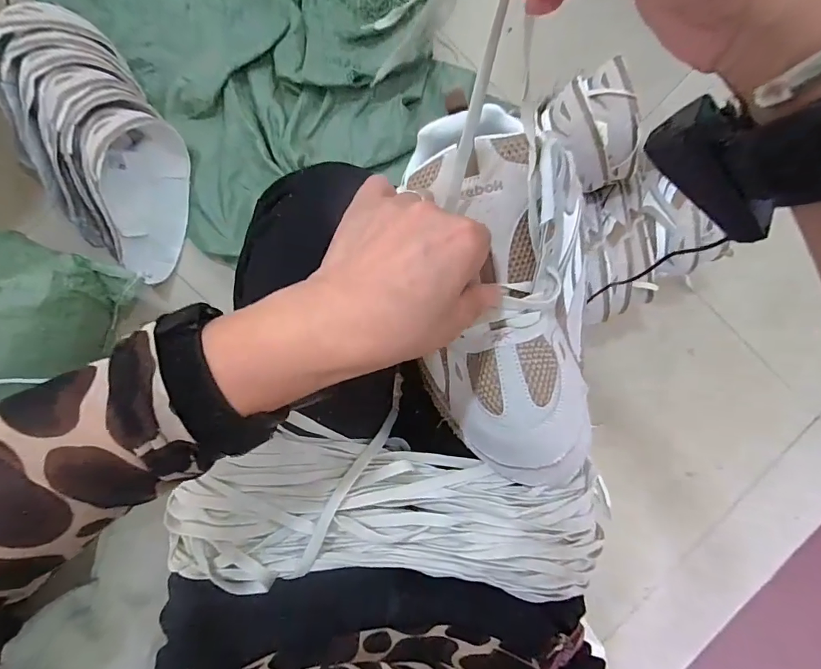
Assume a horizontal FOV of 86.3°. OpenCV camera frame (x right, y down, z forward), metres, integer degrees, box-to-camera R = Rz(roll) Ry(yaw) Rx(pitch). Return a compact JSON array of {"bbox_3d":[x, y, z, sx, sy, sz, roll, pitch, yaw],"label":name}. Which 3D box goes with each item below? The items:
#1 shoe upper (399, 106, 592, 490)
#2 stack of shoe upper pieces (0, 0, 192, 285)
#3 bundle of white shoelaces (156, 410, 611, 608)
[{"bbox_3d":[0.064,-0.020,0.296,0.115,0.076,0.242,-8,99,-3],"label":"shoe upper"},{"bbox_3d":[-0.471,-0.288,0.669,0.196,0.139,0.385,-22,93,-2],"label":"stack of shoe upper pieces"},{"bbox_3d":[-0.005,0.124,0.320,0.314,0.069,0.107,7,92,-7],"label":"bundle of white shoelaces"}]

